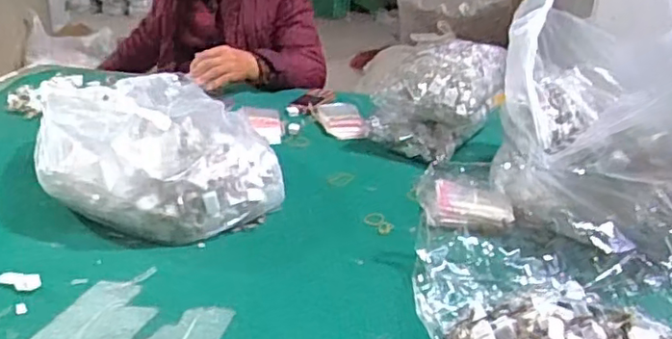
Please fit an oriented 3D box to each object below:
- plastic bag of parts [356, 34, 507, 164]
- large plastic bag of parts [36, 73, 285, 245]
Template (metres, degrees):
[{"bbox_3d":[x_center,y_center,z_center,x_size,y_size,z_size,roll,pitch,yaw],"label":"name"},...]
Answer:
[{"bbox_3d":[0.178,-0.124,1.131,0.184,0.174,0.192,15,27,27],"label":"plastic bag of parts"},{"bbox_3d":[-0.254,-0.019,0.875,0.282,0.156,0.260,21,30,35],"label":"large plastic bag of parts"}]

